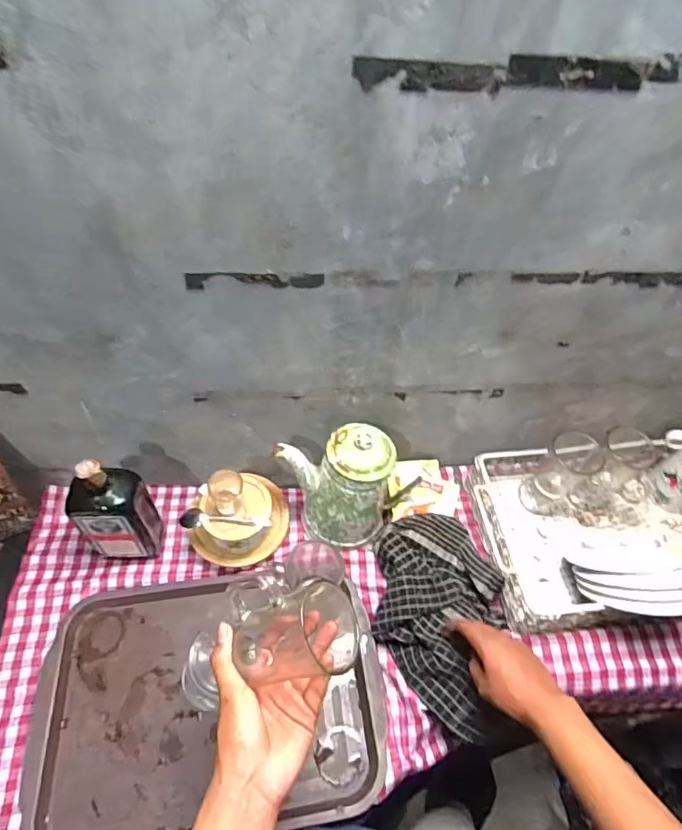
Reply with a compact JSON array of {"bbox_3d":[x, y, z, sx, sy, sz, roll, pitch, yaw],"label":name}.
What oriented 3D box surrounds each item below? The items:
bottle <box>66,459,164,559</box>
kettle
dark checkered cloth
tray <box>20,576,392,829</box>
[{"bbox_3d":[-0.316,0.135,0.698,0.085,0.224,0.062,-7,53,-10],"label":"bottle"},{"bbox_3d":[0.002,0.108,0.755,0.189,0.217,0.109,17,53,8],"label":"kettle"},{"bbox_3d":[0.139,0.283,0.701,0.169,0.056,0.275,5,52,-1],"label":"dark checkered cloth"},{"bbox_3d":[-0.168,0.365,0.662,0.438,0.032,0.310,-5,53,-9],"label":"tray"}]

